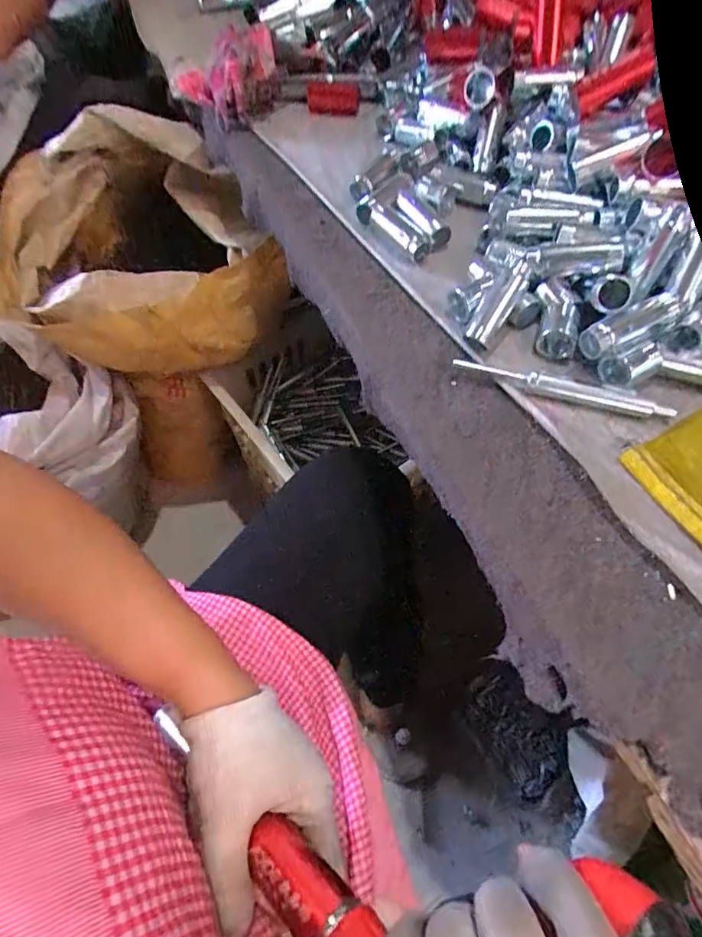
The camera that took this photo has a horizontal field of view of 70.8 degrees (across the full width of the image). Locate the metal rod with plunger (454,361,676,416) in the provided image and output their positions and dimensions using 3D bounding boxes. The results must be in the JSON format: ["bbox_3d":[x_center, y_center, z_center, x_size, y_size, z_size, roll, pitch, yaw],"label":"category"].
[{"bbox_3d":[0.153,-0.061,0.363,0.150,0.015,0.015,17,61,14],"label":"metal rod with plunger"}]

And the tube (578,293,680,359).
[{"bbox_3d":[0.203,-0.103,0.361,0.074,0.023,0.022,-25,60,-11],"label":"tube"}]

